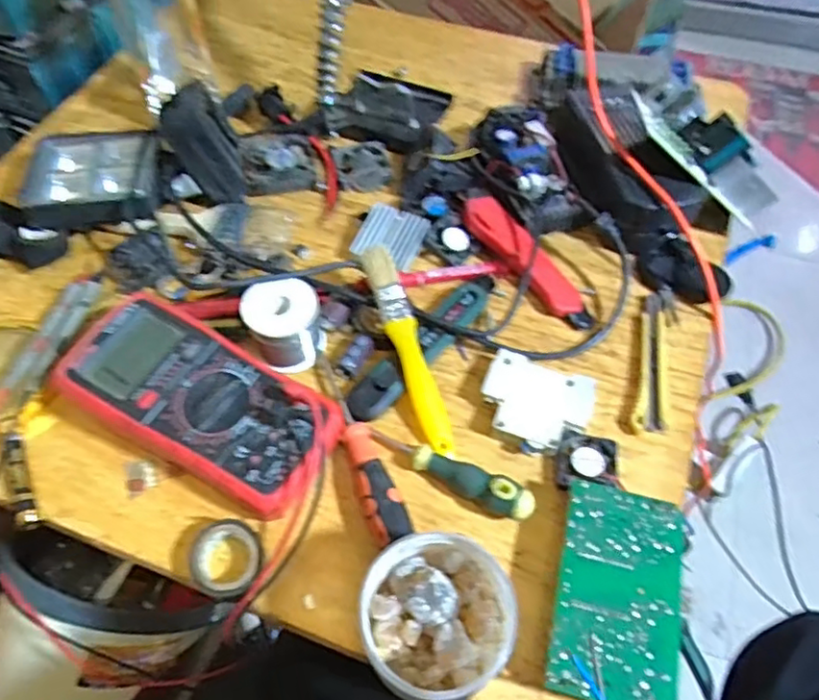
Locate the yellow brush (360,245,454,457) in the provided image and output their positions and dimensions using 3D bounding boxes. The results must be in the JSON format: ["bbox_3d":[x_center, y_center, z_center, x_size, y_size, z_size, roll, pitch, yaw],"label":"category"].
[{"bbox_3d":[0.000,-0.002,0.475,0.023,0.010,0.163,-17,78,-11],"label":"yellow brush"}]

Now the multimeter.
[{"bbox_3d":[-0.138,0.038,0.440,0.193,0.047,0.090,26,60,16],"label":"multimeter"}]

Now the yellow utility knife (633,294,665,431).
[{"bbox_3d":[0.187,0.007,0.496,0.019,0.007,0.124,12,58,8],"label":"yellow utility knife"}]

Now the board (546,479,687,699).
[{"bbox_3d":[0.125,0.148,0.390,0.069,0.029,0.123,13,58,8],"label":"board"}]

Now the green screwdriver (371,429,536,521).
[{"bbox_3d":[0.026,0.081,0.435,0.120,0.025,0.021,27,61,16],"label":"green screwdriver"}]

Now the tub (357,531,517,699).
[{"bbox_3d":[0.017,0.153,0.367,0.084,0.055,0.084,0,57,0],"label":"tub"}]

